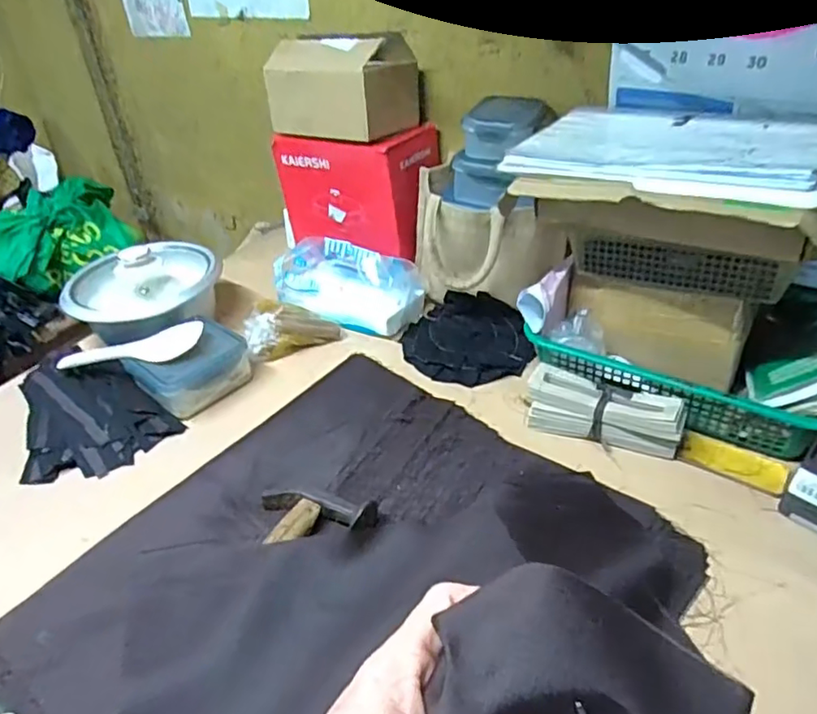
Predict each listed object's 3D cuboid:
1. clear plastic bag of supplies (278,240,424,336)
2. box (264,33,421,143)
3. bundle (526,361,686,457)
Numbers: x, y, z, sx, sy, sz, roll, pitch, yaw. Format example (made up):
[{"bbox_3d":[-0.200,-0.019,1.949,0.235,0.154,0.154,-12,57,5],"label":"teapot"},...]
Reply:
[{"bbox_3d":[-0.092,-0.118,0.892,0.209,0.101,0.109,17,41,26],"label":"clear plastic bag of supplies"},{"bbox_3d":[-0.099,-0.409,0.890,0.207,0.119,0.124,21,43,30],"label":"box"},{"bbox_3d":[0.217,0.060,0.665,0.167,0.052,0.058,13,39,22],"label":"bundle"}]

